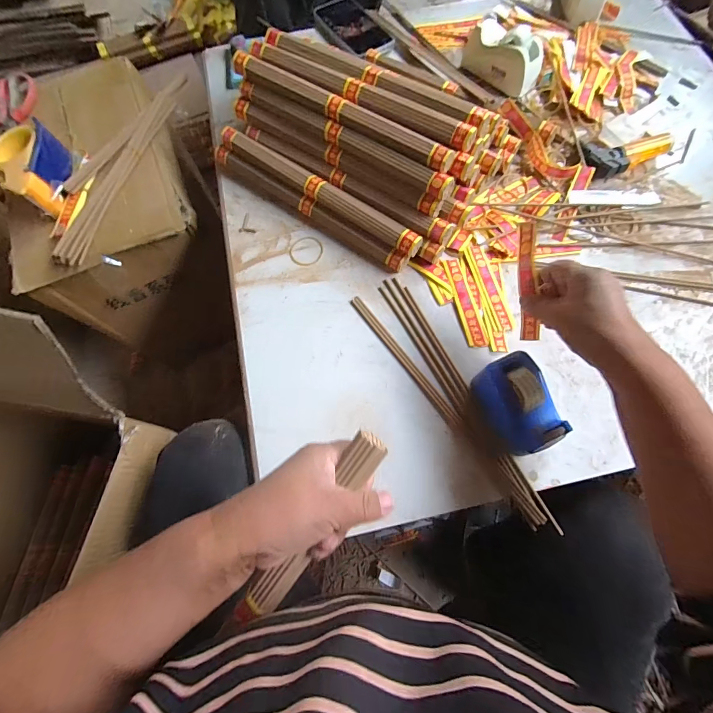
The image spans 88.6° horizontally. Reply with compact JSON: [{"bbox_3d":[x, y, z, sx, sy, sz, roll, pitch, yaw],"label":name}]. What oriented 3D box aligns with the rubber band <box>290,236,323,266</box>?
[{"bbox_3d":[-0.068,-0.142,0.492,0.044,0.005,0.045,-31,73,-8],"label":"rubber band"}]

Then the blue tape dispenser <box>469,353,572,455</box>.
[{"bbox_3d":[0.165,0.052,0.385,0.067,0.059,0.095,-18,72,-4],"label":"blue tape dispenser"}]

